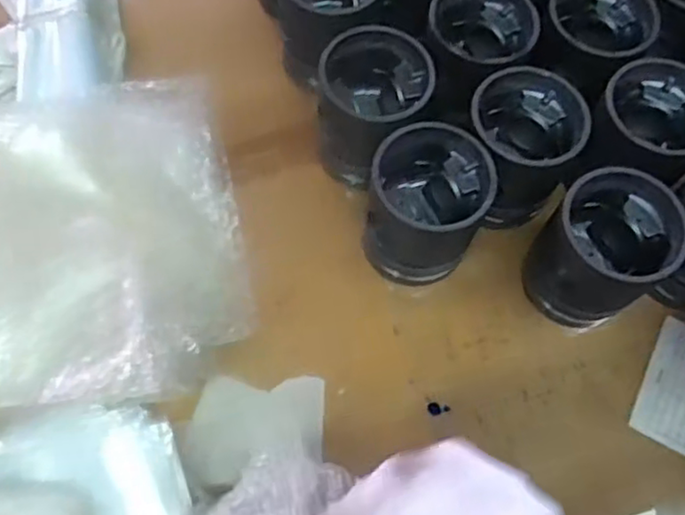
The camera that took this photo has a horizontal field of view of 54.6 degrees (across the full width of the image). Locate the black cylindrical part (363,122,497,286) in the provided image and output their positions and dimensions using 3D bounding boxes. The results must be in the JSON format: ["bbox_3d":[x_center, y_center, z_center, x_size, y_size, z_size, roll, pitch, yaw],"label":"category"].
[{"bbox_3d":[0.067,-0.039,0.532,0.085,0.109,0.087,1,67,-3],"label":"black cylindrical part"}]

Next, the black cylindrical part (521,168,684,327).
[{"bbox_3d":[0.199,-0.004,0.518,0.091,0.109,0.087,1,67,-3],"label":"black cylindrical part"}]

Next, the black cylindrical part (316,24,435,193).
[{"bbox_3d":[0.026,-0.120,0.568,0.092,0.109,0.098,0,69,0],"label":"black cylindrical part"}]

